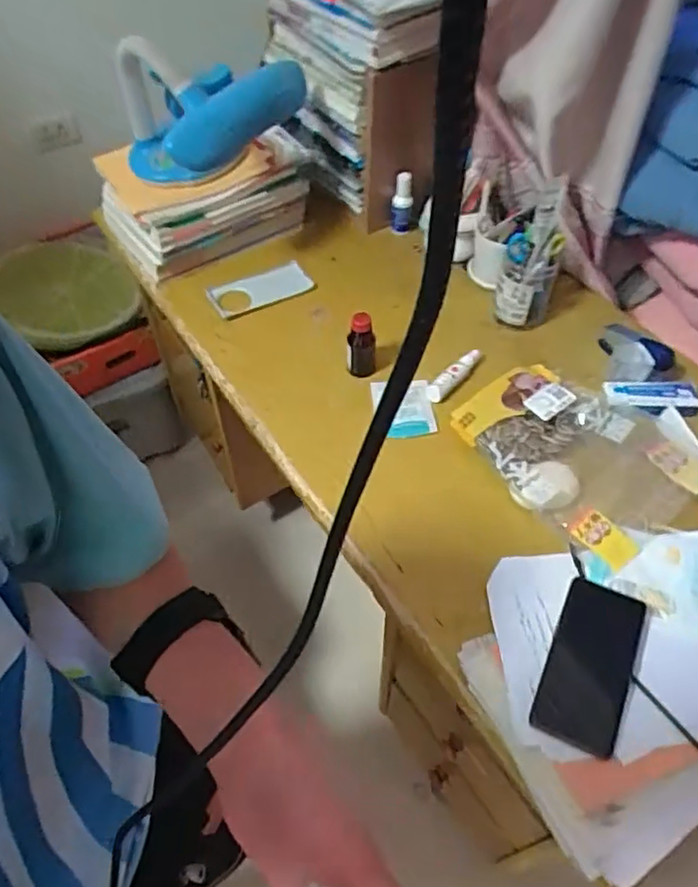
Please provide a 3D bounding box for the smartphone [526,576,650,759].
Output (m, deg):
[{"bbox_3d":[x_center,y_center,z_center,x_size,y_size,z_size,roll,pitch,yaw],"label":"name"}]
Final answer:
[{"bbox_3d":[0.247,0.223,0.636,0.085,0.014,0.167,23,57,16],"label":"smartphone"}]

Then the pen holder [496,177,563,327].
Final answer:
[{"bbox_3d":[0.279,-0.277,0.955,0.079,0.229,0.086,15,55,11],"label":"pen holder"}]

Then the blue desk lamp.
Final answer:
[{"bbox_3d":[-0.240,-0.600,1.069,0.196,0.234,0.277,29,59,20],"label":"blue desk lamp"}]

